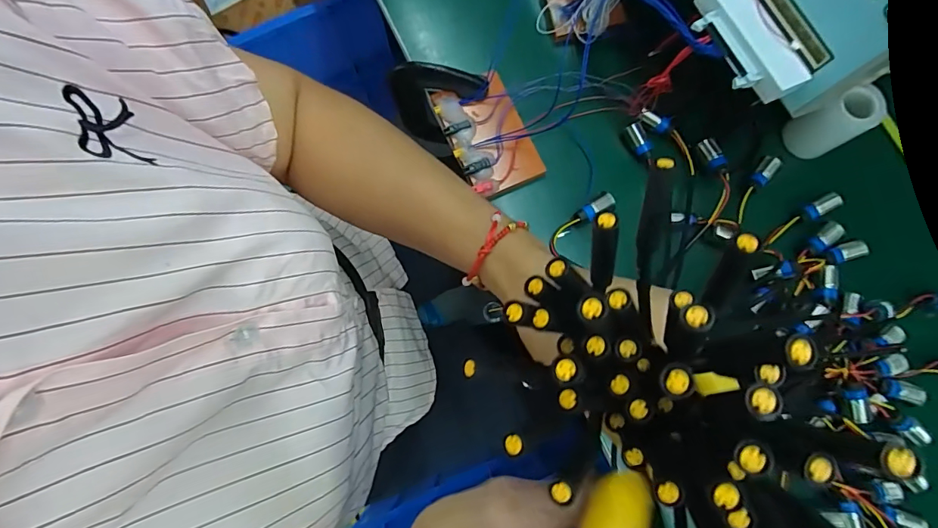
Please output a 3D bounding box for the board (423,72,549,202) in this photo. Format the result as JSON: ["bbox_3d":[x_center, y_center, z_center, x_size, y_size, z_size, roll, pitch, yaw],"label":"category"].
[{"bbox_3d":[0.017,-0.126,0.435,0.072,0.023,0.118,-27,81,-3],"label":"board"}]

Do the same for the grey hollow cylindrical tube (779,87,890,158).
[{"bbox_3d":[0.331,-0.127,0.407,0.047,0.061,0.039,-24,80,-3],"label":"grey hollow cylindrical tube"}]

